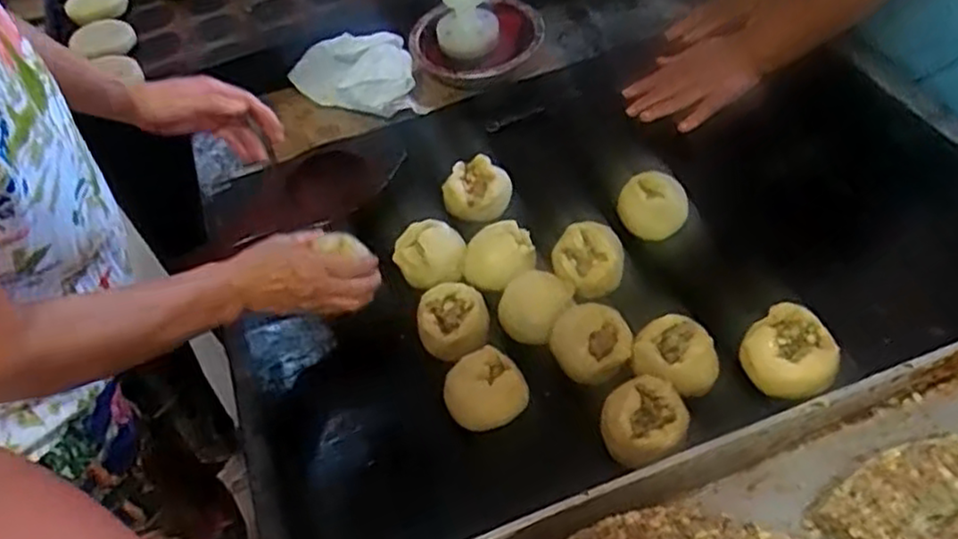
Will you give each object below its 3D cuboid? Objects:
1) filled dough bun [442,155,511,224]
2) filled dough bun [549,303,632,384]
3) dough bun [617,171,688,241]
[{"bbox_3d":[-0.003,-0.092,0.822,0.068,0.049,0.063,-4,52,5],"label":"filled dough bun"},{"bbox_3d":[0.109,0.071,0.688,0.074,0.045,0.071,-25,53,-12],"label":"filled dough bun"},{"bbox_3d":[0.193,-0.074,0.785,0.071,0.045,0.087,9,54,14],"label":"dough bun"}]

